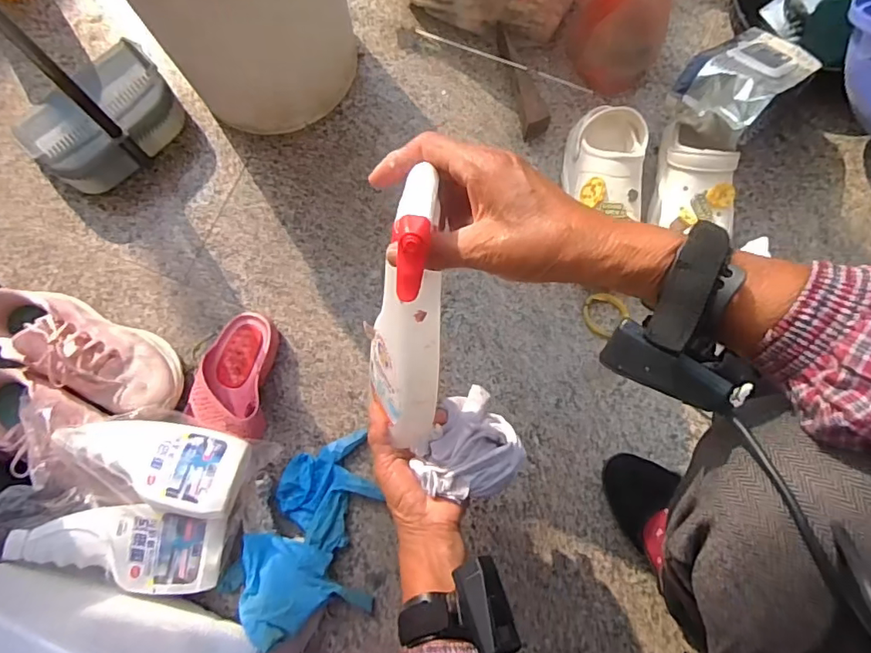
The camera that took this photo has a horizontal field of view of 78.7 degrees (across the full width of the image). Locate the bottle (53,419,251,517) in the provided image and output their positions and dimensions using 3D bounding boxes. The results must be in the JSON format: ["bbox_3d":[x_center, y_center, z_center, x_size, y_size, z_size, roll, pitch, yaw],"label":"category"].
[{"bbox_3d":[-0.342,0.162,0.641,0.212,0.057,0.095,11,75,4],"label":"bottle"}]

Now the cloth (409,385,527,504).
[{"bbox_3d":[0.033,0.120,0.516,0.097,0.060,0.097,-38,79,-6],"label":"cloth"}]

